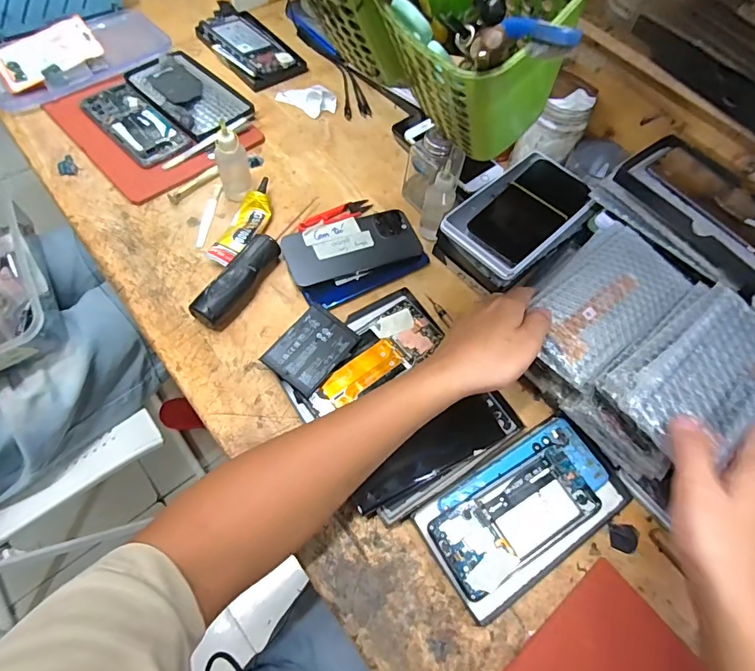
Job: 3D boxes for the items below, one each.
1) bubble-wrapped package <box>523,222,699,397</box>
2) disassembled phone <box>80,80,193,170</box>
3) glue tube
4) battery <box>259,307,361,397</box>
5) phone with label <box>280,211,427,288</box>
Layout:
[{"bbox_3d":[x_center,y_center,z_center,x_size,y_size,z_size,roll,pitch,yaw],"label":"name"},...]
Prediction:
[{"bbox_3d":[0.217,-0.034,0.452,0.167,0.014,0.098,-40,73,-14],"label":"bubble-wrapped package"},{"bbox_3d":[-0.332,-0.290,0.633,0.165,0.008,0.076,40,66,16],"label":"disassembled phone"},{"bbox_3d":[-0.160,-0.138,0.568,0.040,0.023,0.130,19,62,5],"label":"glue tube"},{"bbox_3d":[-0.068,0.013,0.488,0.063,0.006,0.086,37,66,5],"label":"battery"},{"bbox_3d":[-0.032,-0.110,0.564,0.160,0.009,0.075,-17,72,-13],"label":"phone with label"}]

